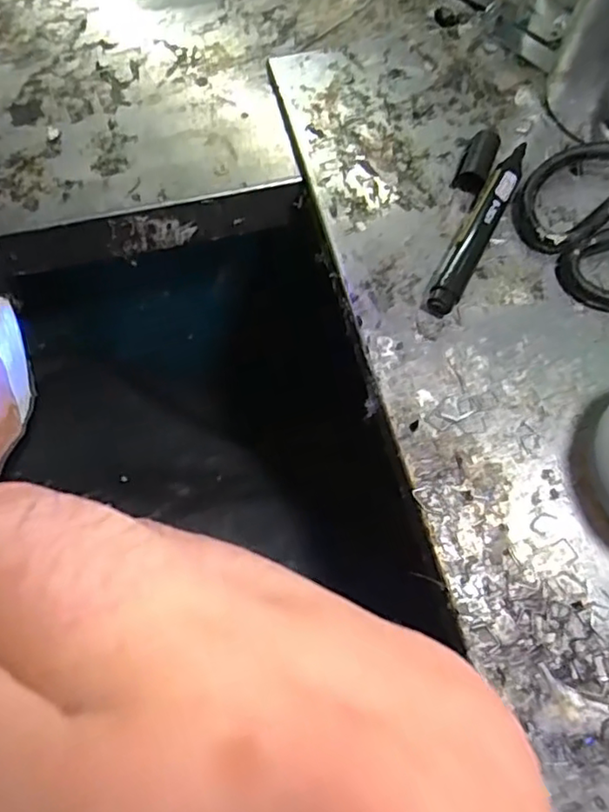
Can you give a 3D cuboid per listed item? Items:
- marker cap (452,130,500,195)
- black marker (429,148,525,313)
[{"bbox_3d":[0.102,-0.144,0.362,0.017,0.016,0.038,23,69,7],"label":"marker cap"},{"bbox_3d":[0.100,-0.103,0.348,0.017,0.018,0.123,27,70,9],"label":"black marker"}]

